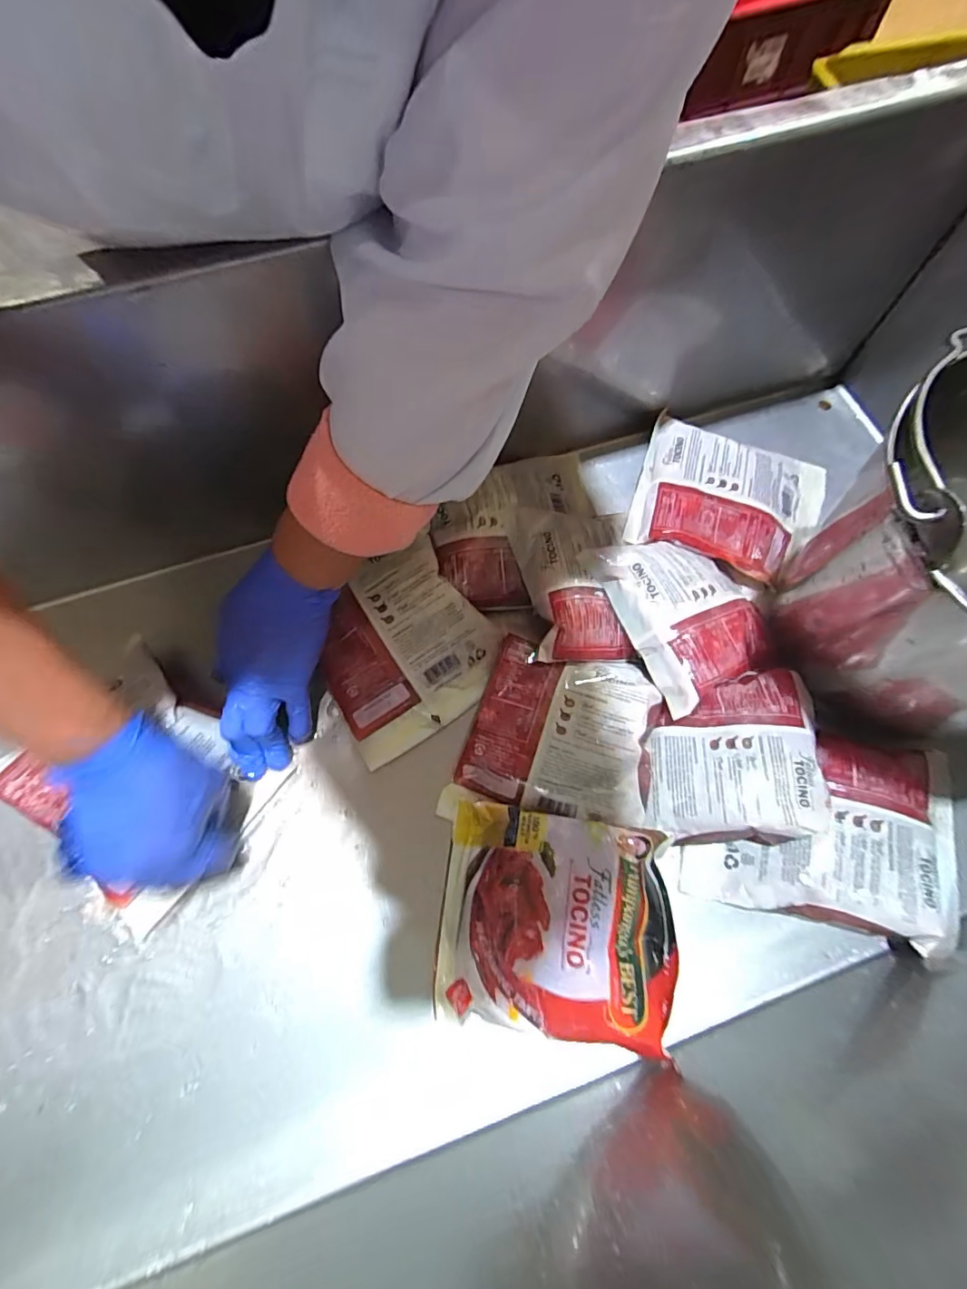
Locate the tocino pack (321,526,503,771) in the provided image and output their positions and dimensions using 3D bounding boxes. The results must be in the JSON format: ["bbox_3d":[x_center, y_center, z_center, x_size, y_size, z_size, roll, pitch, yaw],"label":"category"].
[{"bbox_3d":[-0.064,0.009,0.425,0.134,0.018,0.125,-34,92,-2],"label":"tocino pack"}]

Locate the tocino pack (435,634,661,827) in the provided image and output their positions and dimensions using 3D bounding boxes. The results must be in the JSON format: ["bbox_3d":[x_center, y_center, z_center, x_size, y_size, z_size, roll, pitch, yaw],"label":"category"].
[{"bbox_3d":[0.054,0.064,0.402,0.140,0.041,0.131,10,71,3],"label":"tocino pack"}]

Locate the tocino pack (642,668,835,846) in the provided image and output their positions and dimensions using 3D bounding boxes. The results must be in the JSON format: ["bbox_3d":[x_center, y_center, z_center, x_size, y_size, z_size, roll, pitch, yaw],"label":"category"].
[{"bbox_3d":[0.177,0.076,0.372,0.119,0.025,0.120,0,71,0],"label":"tocino pack"}]

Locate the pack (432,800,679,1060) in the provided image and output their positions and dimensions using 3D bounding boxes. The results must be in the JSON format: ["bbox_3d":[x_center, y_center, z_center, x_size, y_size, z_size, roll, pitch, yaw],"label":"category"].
[{"bbox_3d":[0.048,0.184,0.359,0.151,0.044,0.129,5,71,1],"label":"pack"}]

